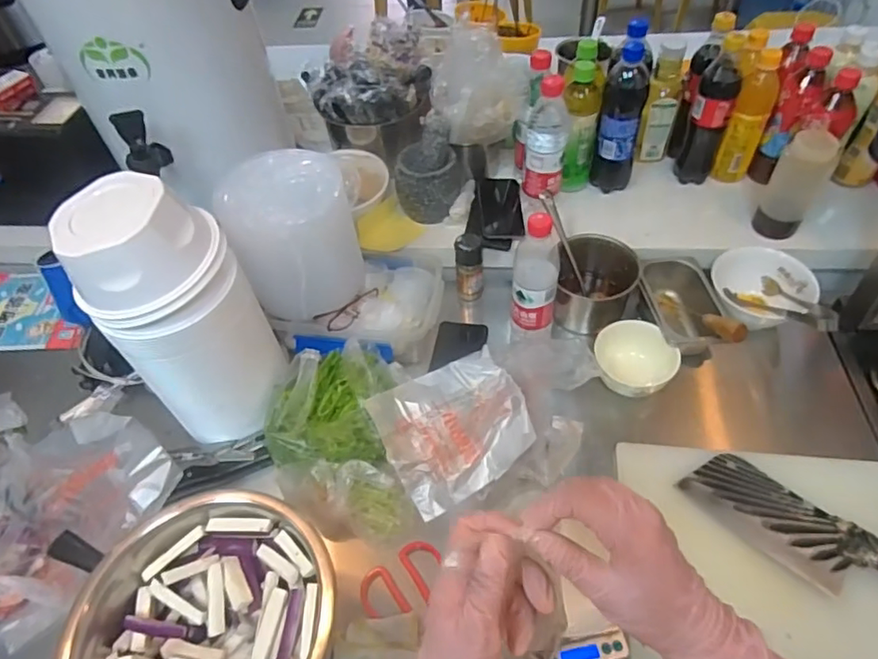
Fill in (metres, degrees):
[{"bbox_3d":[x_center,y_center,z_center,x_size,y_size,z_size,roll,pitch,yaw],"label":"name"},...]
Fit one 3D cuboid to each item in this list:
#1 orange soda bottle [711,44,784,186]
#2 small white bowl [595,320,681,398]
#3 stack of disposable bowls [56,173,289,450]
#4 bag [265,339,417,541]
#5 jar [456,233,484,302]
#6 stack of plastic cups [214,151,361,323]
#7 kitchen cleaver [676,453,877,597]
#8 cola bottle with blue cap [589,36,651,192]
[{"bbox_3d":[0.493,-0.334,0.903,0.055,0.188,0.074,26,58,23],"label":"orange soda bottle"},{"bbox_3d":[0.272,0.044,0.792,0.111,0.049,0.105,16,54,17],"label":"small white bowl"},{"bbox_3d":[-0.296,-0.013,0.681,0.156,0.322,0.138,-32,55,-19],"label":"stack of disposable bowls"},{"bbox_3d":[-0.129,0.130,0.715,0.173,0.115,0.236,-5,51,1],"label":"bag"},{"bbox_3d":[0.048,-0.098,0.899,0.041,0.117,0.035,-4,51,1],"label":"jar"},{"bbox_3d":[-0.199,-0.132,0.803,0.138,0.183,0.162,22,57,21],"label":"stack of plastic cups"},{"bbox_3d":[0.429,0.240,0.637,0.288,0.032,0.085,35,62,28],"label":"kitchen cleaver"},{"bbox_3d":[0.287,-0.323,0.896,0.070,0.215,0.059,13,53,15],"label":"cola bottle with blue cap"}]

